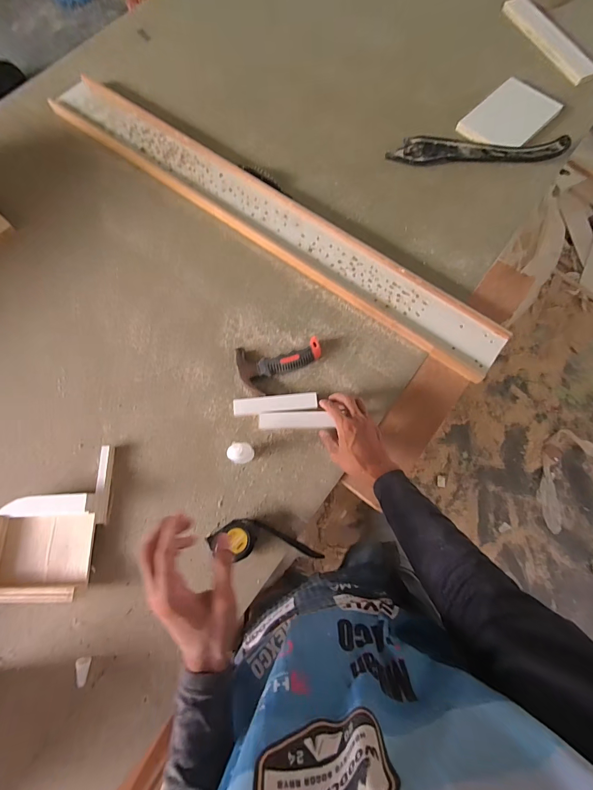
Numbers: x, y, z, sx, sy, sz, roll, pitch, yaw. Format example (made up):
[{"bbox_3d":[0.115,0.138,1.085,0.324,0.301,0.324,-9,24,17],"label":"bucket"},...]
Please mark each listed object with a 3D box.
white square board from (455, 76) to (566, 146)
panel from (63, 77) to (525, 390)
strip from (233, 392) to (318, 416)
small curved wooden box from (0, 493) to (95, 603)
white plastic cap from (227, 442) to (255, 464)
[{"bbox_3d":[0.513,-0.669,0.851,0.239,0.011,0.151,-42,79,-12],"label":"white square board"},{"bbox_3d":[-0.074,-0.391,0.756,1.105,0.032,0.127,36,77,9],"label":"panel"},{"bbox_3d":[-0.037,0.016,0.637,0.147,0.015,0.029,-4,74,-2],"label":"strip"},{"bbox_3d":[-0.416,0.237,0.560,0.180,0.042,0.151,-2,74,-2],"label":"small curved wooden box"},{"bbox_3d":[-0.091,0.099,0.590,0.039,0.065,0.030,-5,74,-2],"label":"white plastic cap"}]

